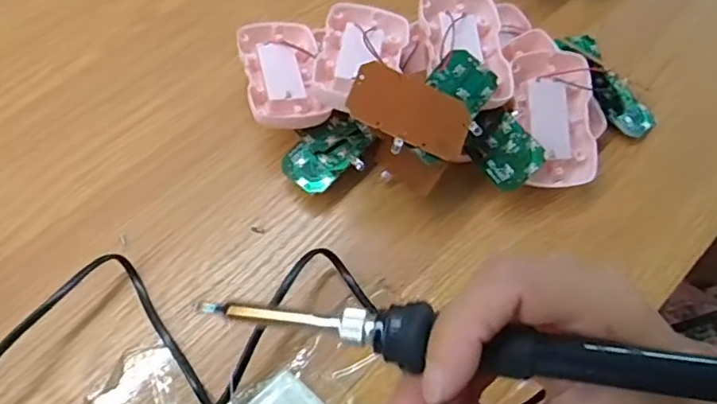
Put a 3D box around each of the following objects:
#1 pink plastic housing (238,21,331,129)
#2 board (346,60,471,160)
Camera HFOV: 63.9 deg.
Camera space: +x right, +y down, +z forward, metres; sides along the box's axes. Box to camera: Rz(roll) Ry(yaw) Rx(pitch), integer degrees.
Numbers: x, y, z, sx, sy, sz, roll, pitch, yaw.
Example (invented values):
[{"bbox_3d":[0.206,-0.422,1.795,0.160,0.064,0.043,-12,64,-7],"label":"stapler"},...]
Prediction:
[{"bbox_3d":[-0.052,-0.089,0.394,0.052,0.013,0.089,-8,60,-13],"label":"pink plastic housing"},{"bbox_3d":[0.032,-0.055,0.343,0.075,0.004,0.039,24,75,-10],"label":"board"}]

